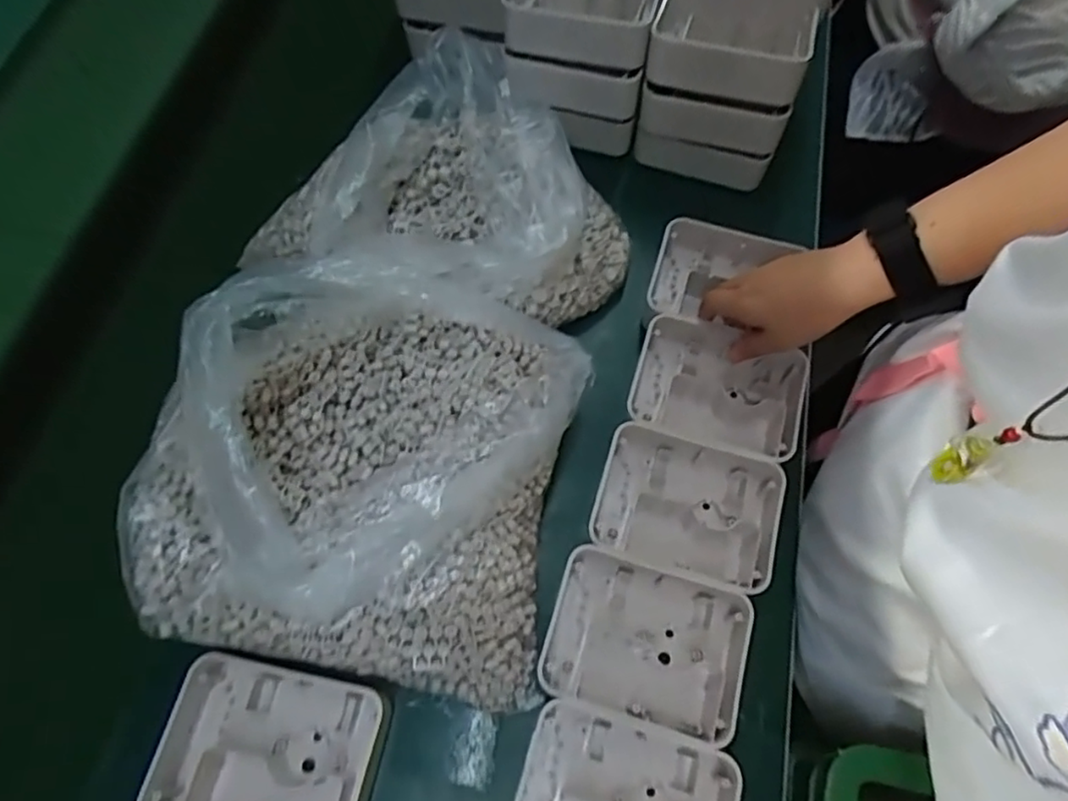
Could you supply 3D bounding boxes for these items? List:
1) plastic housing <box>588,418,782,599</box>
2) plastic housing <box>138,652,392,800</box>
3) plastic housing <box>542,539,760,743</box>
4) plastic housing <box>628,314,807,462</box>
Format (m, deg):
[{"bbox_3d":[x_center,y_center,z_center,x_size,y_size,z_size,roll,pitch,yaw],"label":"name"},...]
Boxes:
[{"bbox_3d":[0.111,0.079,0.471,0.127,0.035,0.099,15,67,7],"label":"plastic housing"},{"bbox_3d":[-0.170,0.229,0.406,0.137,0.050,0.105,11,66,5],"label":"plastic housing"},{"bbox_3d":[0.075,0.165,0.435,0.127,0.033,0.099,15,66,7],"label":"plastic housing"},{"bbox_3d":[0.142,-0.006,0.507,0.123,0.049,0.102,14,66,7],"label":"plastic housing"}]

